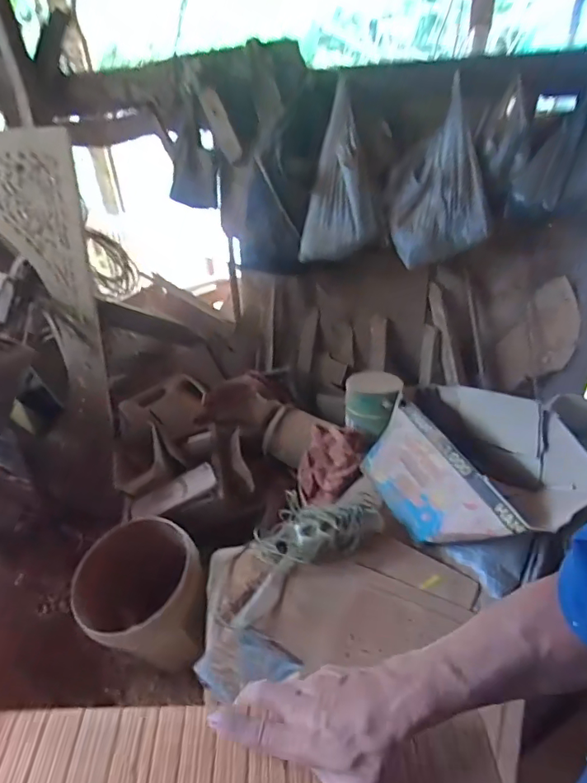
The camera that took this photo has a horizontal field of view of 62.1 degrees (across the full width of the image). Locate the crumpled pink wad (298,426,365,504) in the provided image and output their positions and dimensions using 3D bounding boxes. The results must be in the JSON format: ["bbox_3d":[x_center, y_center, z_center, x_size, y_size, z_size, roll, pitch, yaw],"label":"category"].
[{"bbox_3d":[0.109,0.220,1.441,0.188,0.133,0.232,4,37,9],"label":"crumpled pink wad"}]

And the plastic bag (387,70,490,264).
[{"bbox_3d":[0.381,-0.529,1.241,0.235,0.385,0.134,10,38,17],"label":"plastic bag"}]

